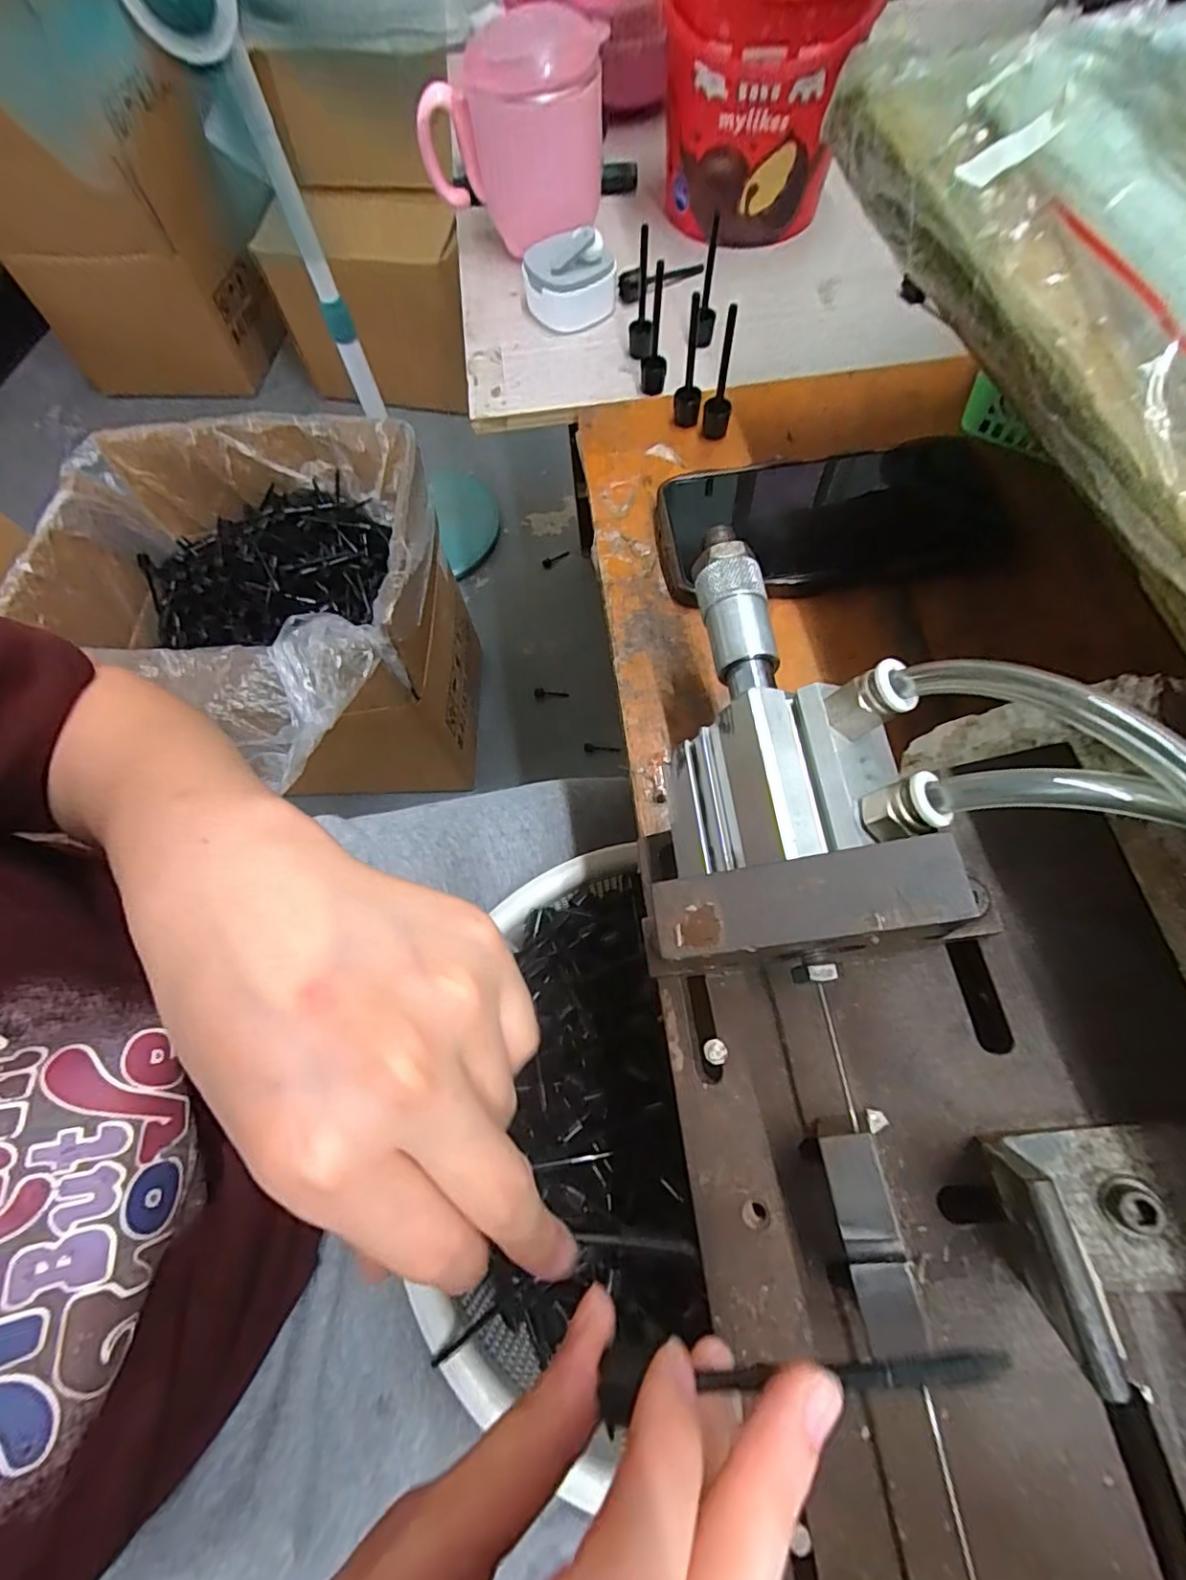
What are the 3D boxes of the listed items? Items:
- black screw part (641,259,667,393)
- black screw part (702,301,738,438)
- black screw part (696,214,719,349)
[{"bbox_3d":[0.035,-0.256,0.332,0.014,0.059,0.018,3,68,4],"label":"black screw part"},{"bbox_3d":[0.067,-0.213,0.308,0.014,0.062,0.012,8,68,6],"label":"black screw part"},{"bbox_3d":[0.069,-0.293,0.344,0.010,0.063,0.015,8,68,6],"label":"black screw part"}]

